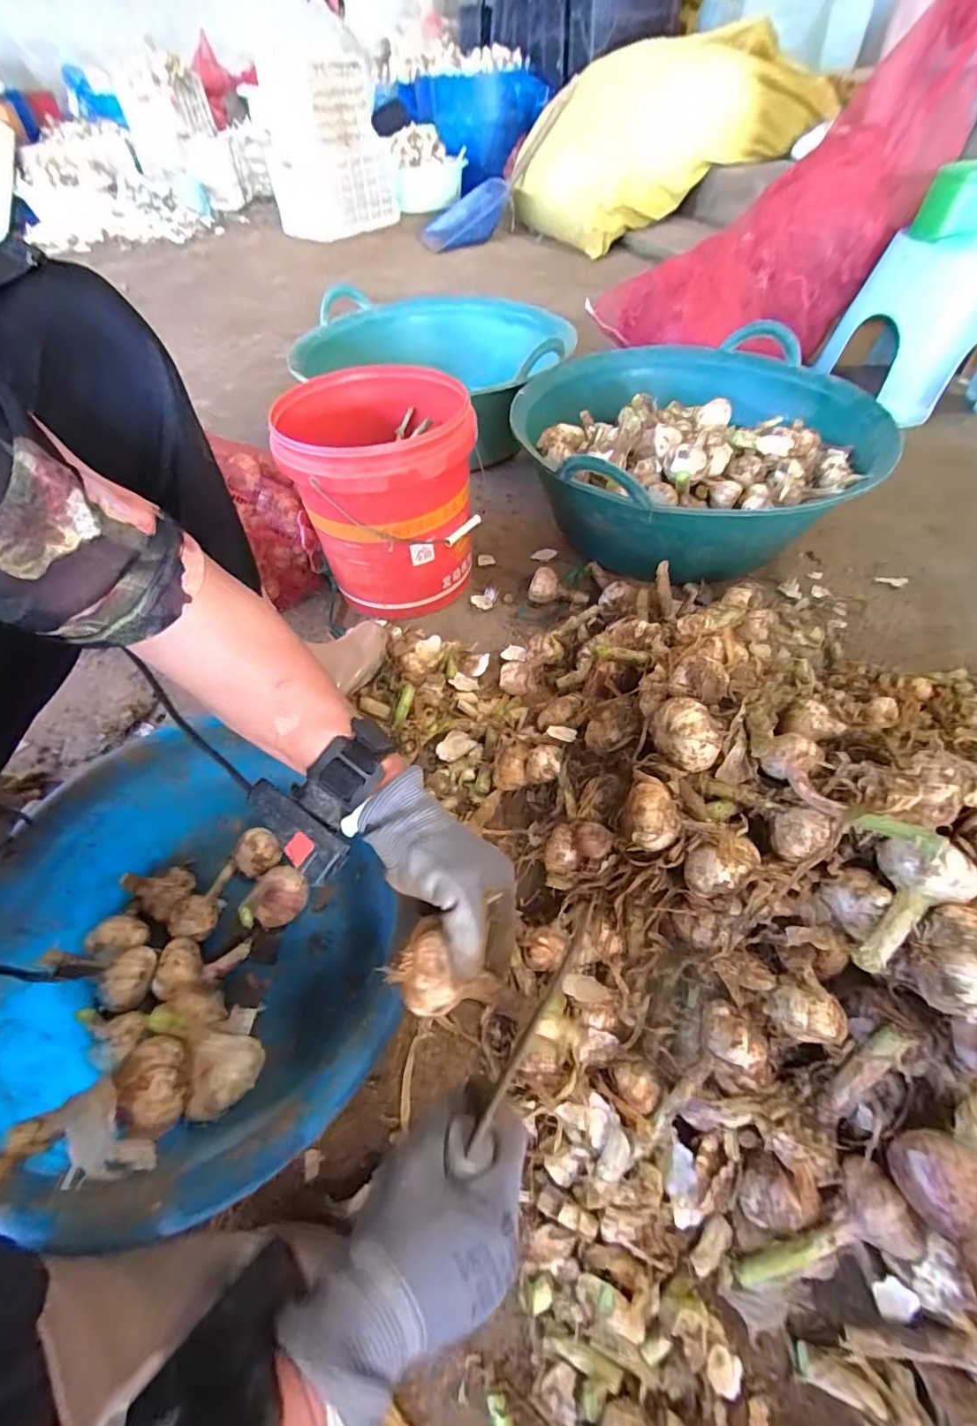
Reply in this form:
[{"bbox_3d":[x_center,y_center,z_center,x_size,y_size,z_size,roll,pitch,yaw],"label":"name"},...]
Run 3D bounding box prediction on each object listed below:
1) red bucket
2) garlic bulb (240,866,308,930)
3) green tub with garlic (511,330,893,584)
[{"bbox_3d":[-0.148,-0.316,0.730,0.239,0.253,0.290,-10,52,-6],"label":"red bucket"},{"bbox_3d":[-0.197,0.174,0.473,0.045,0.047,0.056,17,54,14],"label":"garlic bulb"},{"bbox_3d":[0.325,-0.406,0.815,0.516,0.204,0.536,-1,52,1],"label":"green tub with garlic"}]

